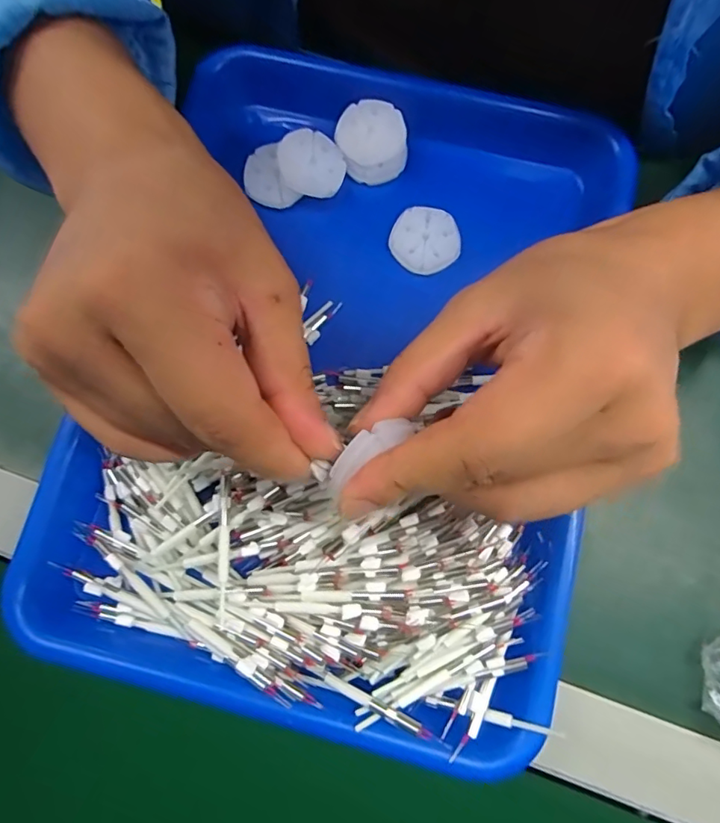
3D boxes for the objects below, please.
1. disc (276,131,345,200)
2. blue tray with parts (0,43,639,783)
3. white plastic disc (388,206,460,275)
[{"bbox_3d":[-0.027,-0.137,0.285,0.036,0.004,0.036,-1,93,-11],"label":"disc"},{"bbox_3d":[-0.007,-0.025,0.274,0.240,0.070,0.338,13,79,4],"label":"blue tray with parts"},{"bbox_3d":[0.035,-0.095,0.283,0.037,0.006,0.036,0,78,1],"label":"white plastic disc"}]

